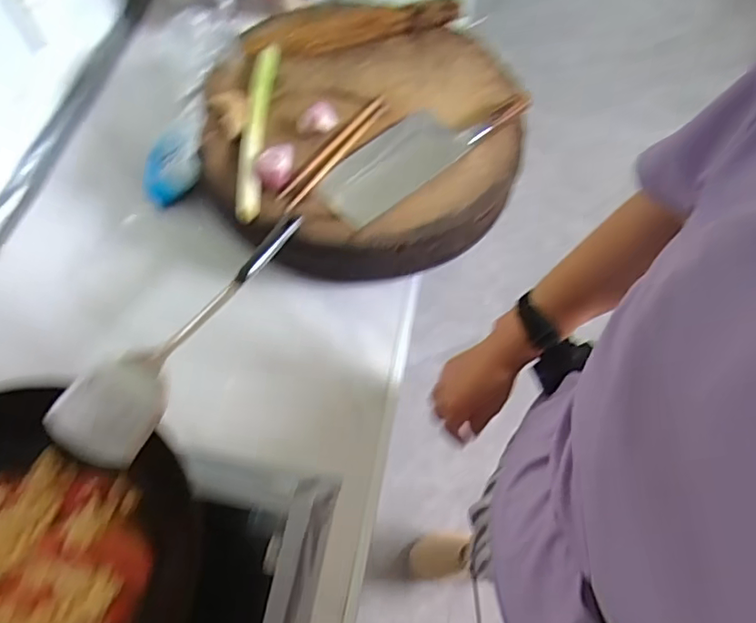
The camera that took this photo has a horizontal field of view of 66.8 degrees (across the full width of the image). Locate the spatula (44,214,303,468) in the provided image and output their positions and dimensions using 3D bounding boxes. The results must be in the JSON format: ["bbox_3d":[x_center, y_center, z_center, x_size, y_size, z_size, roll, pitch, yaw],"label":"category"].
[{"bbox_3d":[-0.190,0.006,0.617,0.082,0.041,0.353,24,51,11],"label":"spatula"}]

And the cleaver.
[{"bbox_3d":[0.059,-0.230,0.785,0.303,0.032,0.093,-36,68,-19],"label":"cleaver"}]

